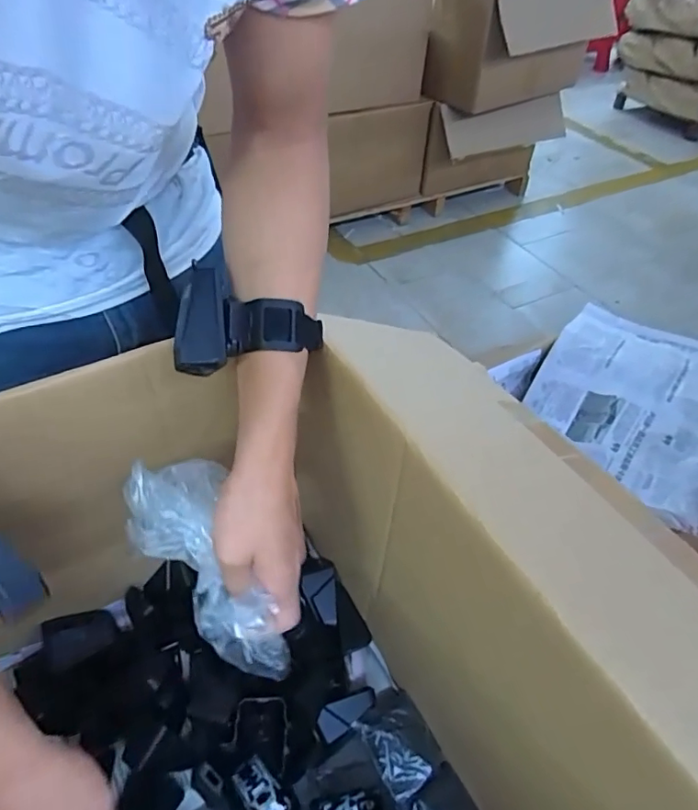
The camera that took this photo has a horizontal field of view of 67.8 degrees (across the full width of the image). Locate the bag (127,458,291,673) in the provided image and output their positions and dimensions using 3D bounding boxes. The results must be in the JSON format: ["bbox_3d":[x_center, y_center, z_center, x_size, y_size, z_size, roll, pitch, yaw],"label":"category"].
[{"bbox_3d":[-0.097,0.112,0.361,0.065,0.168,0.049,-28,13,-26],"label":"bag"}]

